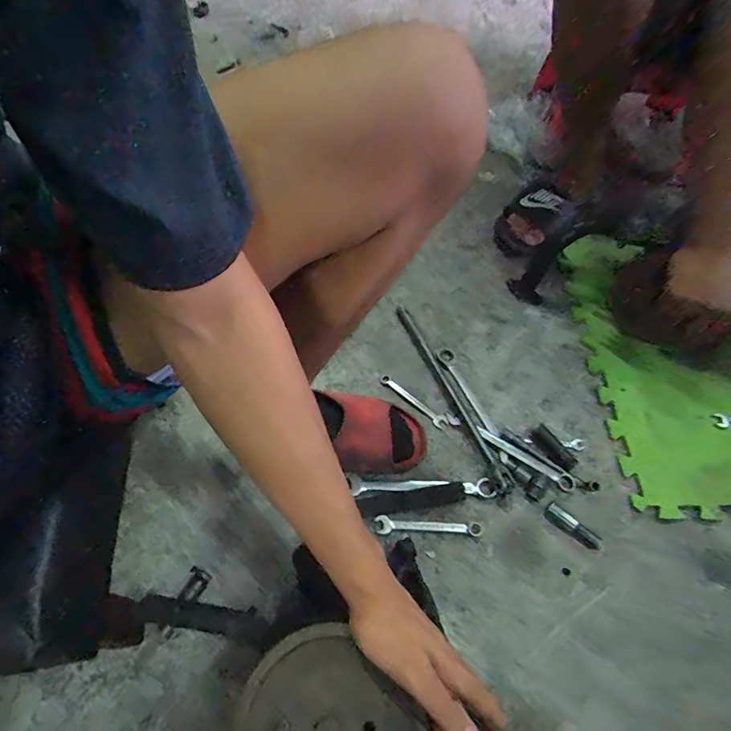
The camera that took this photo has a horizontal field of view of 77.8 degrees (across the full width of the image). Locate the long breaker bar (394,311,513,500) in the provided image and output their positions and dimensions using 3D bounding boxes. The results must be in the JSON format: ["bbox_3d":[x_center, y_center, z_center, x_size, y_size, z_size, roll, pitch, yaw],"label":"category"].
[{"bbox_3d":[0.133,0.039,0.713,0.025,0.012,0.346,-19,62,-14],"label":"long breaker bar"}]

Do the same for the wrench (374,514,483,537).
[{"bbox_3d":[0.088,0.226,0.629,0.146,0.006,0.023,4,59,-1],"label":"wrench"}]

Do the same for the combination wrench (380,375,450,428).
[{"bbox_3d":[0.078,0.056,0.729,0.125,0.008,0.020,40,65,18],"label":"combination wrench"}]

